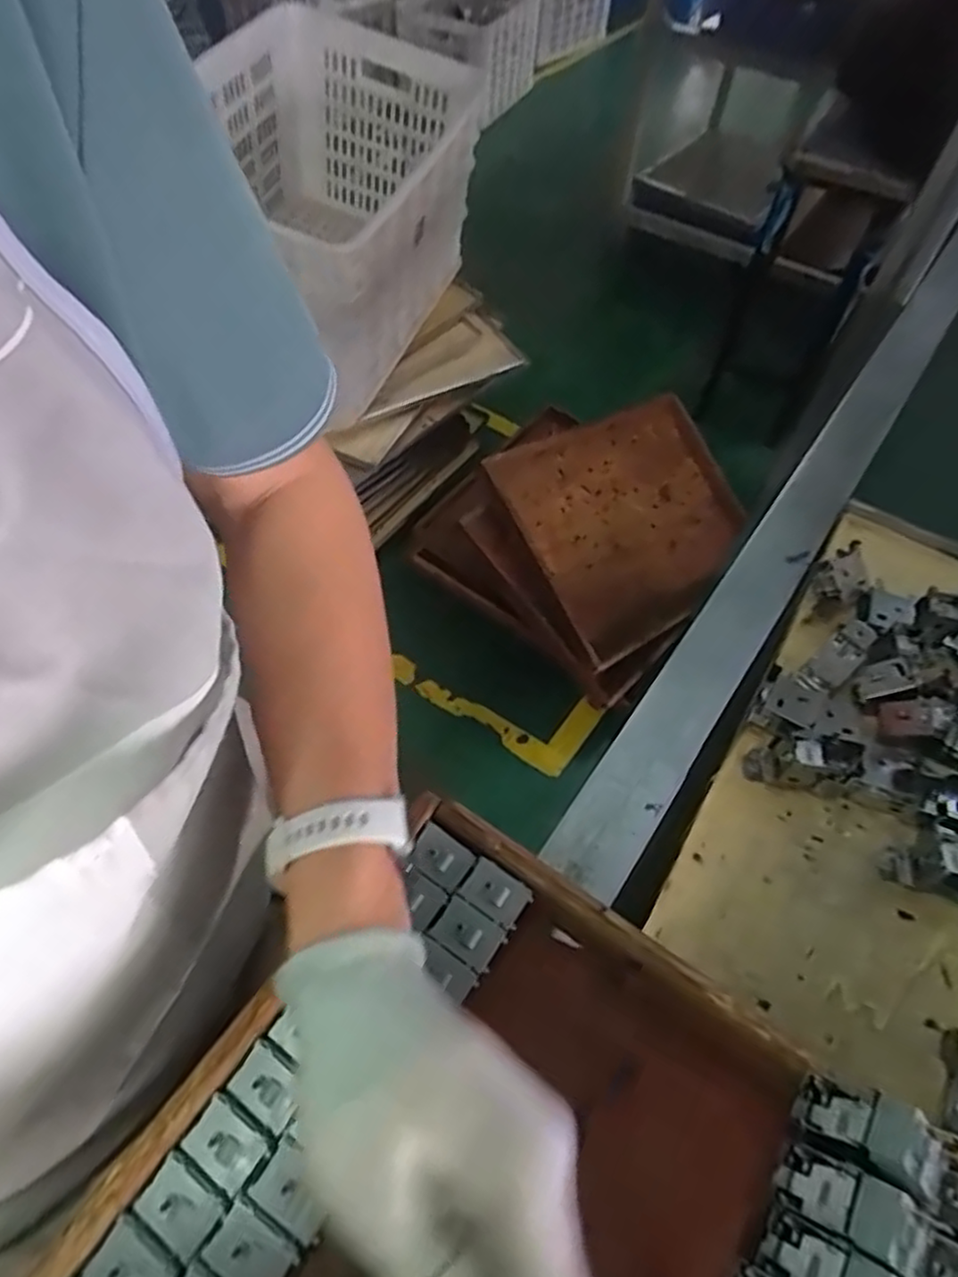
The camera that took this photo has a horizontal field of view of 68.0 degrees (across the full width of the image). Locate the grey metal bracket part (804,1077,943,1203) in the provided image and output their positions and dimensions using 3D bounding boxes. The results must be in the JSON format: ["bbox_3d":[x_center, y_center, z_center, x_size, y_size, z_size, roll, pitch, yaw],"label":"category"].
[{"bbox_3d":[0.152,0.194,0.278,0.025,0.048,0.021,-41,96,-26],"label":"grey metal bracket part"}]

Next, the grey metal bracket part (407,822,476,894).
[{"bbox_3d":[-0.019,0.107,0.347,0.028,0.007,0.022,29,59,16],"label":"grey metal bracket part"}]

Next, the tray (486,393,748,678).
[{"bbox_3d":[0.276,-0.218,1.346,0.513,0.090,0.404,-29,89,-30],"label":"tray"}]

